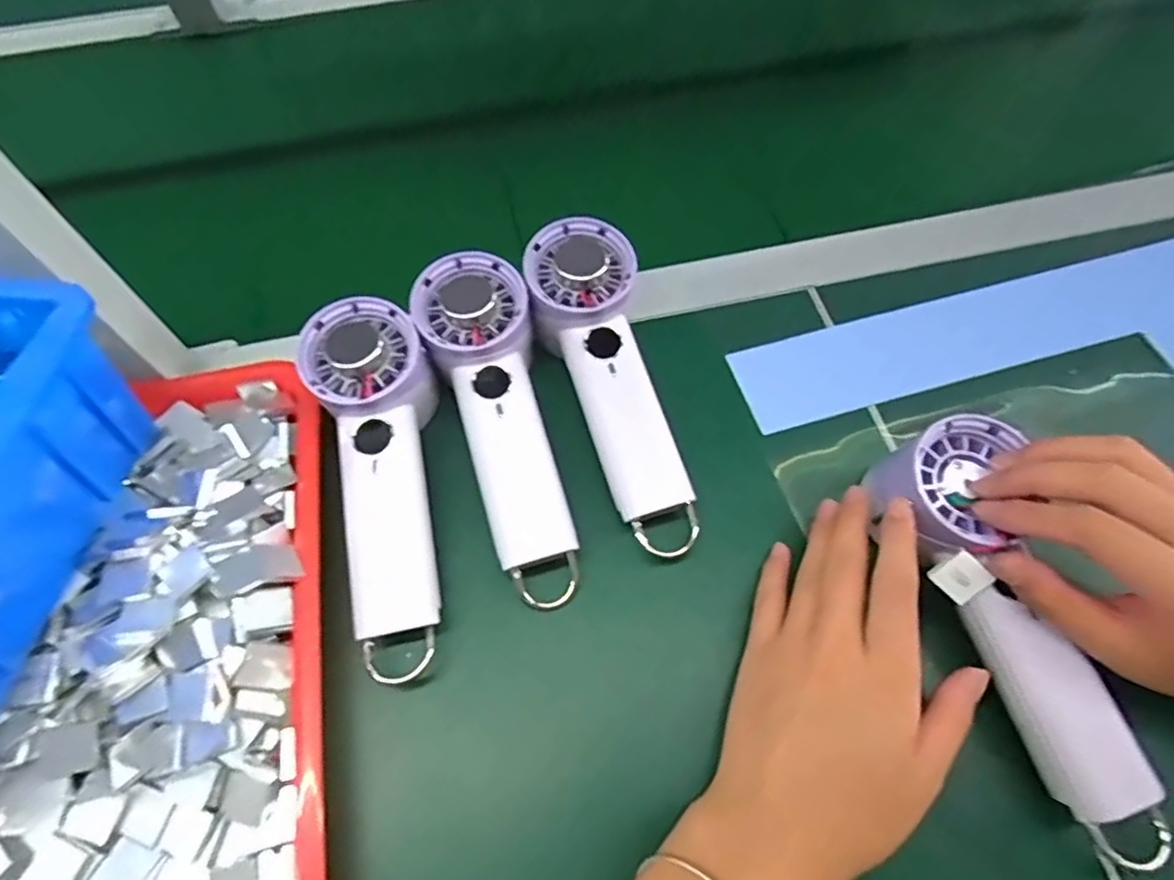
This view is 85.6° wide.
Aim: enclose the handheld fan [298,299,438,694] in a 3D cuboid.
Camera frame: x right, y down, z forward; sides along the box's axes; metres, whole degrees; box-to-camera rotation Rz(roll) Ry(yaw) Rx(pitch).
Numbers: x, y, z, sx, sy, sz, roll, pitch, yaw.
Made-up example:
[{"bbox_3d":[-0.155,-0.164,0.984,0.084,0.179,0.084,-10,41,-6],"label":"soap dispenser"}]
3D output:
[{"bbox_3d":[-0.105,0.021,0.331,0.060,0.037,0.190,-10,77,-4],"label":"handheld fan"}]

